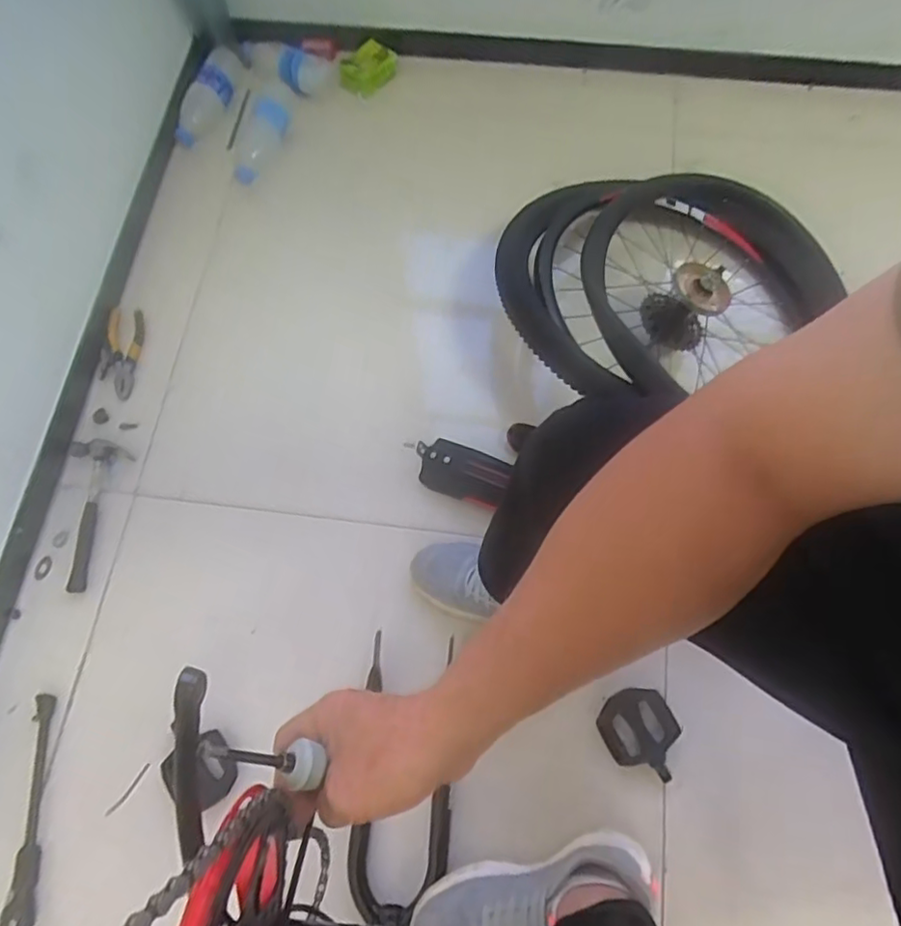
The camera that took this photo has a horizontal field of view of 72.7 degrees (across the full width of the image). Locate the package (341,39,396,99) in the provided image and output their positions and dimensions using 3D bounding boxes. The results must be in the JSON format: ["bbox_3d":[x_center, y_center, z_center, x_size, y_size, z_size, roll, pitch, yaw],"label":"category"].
[{"bbox_3d":[-0.140,-0.668,1.040,0.132,0.075,0.012,4,65,48],"label":"package"}]

